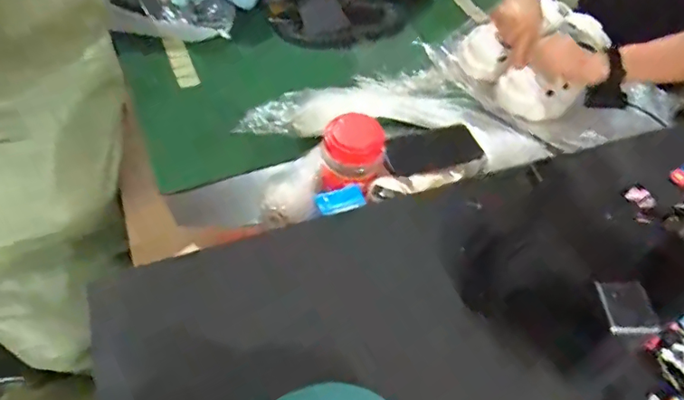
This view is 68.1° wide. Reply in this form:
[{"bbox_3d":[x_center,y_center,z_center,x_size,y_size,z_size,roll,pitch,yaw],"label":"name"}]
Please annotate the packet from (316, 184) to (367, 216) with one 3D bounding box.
[{"bbox_3d":[-0.003,0.000,0.695,0.071,0.018,0.034,-13,49,19],"label":"packet"}]

